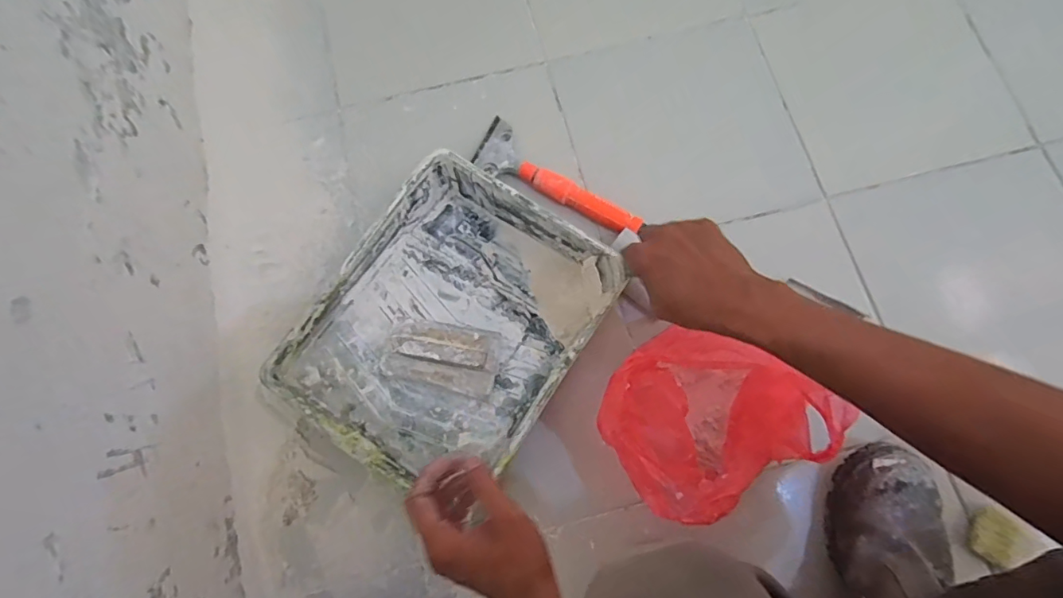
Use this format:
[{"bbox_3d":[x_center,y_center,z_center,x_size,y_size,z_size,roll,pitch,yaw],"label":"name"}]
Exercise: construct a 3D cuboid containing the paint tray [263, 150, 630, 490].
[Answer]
[{"bbox_3d":[-0.090,0.032,0.581,0.275,0.072,0.332,33,79,9],"label":"paint tray"}]

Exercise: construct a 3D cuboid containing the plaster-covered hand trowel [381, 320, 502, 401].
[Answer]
[{"bbox_3d":[-0.103,0.063,0.554,0.133,0.041,0.076,9,76,4],"label":"plaster-covered hand trowel"}]

